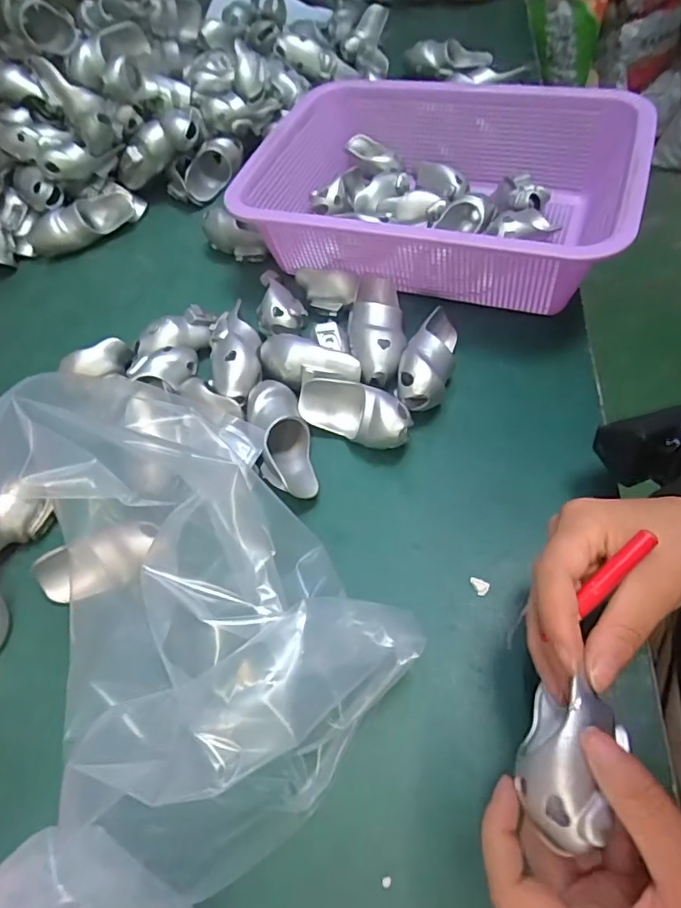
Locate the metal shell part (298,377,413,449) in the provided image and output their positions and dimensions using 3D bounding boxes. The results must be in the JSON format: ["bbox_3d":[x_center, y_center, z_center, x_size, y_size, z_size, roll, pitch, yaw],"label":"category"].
[{"bbox_3d":[0.010,-0.026,0.371,0.078,0.034,0.031,18,59,17],"label":"metal shell part"}]

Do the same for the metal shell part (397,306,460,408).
[{"bbox_3d":[0.065,-0.070,0.396,0.034,0.038,0.094,11,57,13],"label":"metal shell part"}]

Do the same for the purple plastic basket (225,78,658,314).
[{"bbox_3d":[0.079,-0.220,0.465,0.299,0.090,0.222,16,58,16],"label":"purple plastic basket"}]

